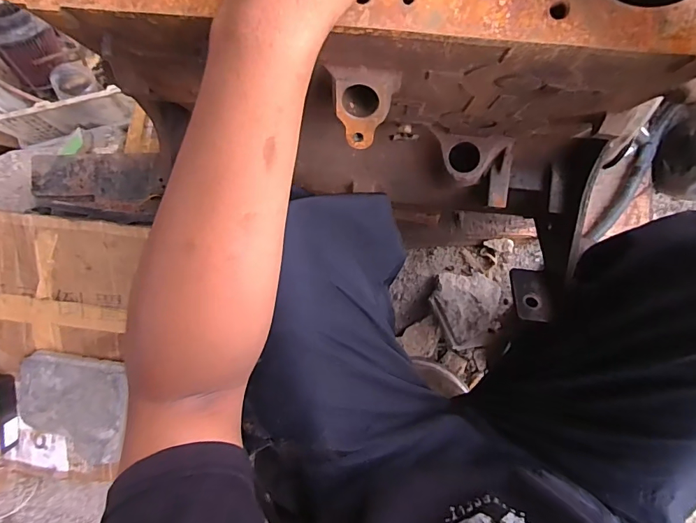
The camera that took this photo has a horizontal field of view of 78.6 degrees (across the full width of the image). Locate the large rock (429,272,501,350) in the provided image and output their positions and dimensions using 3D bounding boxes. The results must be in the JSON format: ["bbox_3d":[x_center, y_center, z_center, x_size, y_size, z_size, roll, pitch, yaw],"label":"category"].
[{"bbox_3d":[0.203,0.089,0.752,0.118,0.054,0.132,4,91,3],"label":"large rock"}]

